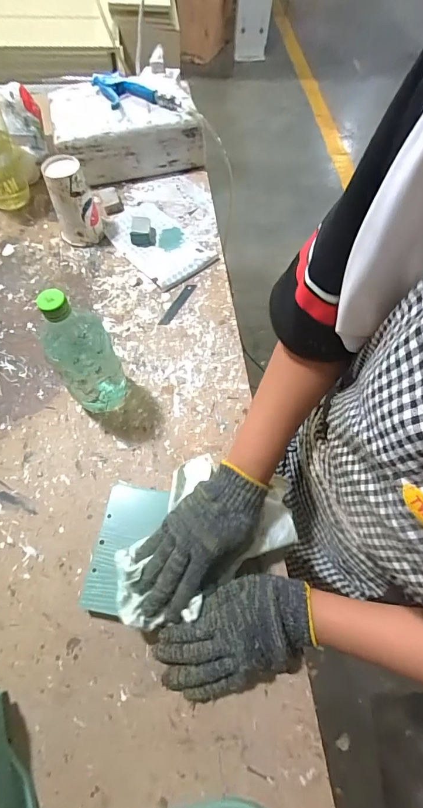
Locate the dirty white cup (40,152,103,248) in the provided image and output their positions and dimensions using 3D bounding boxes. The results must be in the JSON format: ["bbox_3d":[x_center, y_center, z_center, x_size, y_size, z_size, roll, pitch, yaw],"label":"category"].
[{"bbox_3d":[-0.245,-0.356,0.677,0.079,0.125,0.075,-18,65,-7],"label":"dirty white cup"}]

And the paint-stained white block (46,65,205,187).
[{"bbox_3d":[-0.180,-0.599,0.807,0.285,0.101,0.250,-12,65,-4],"label":"paint-stained white block"}]

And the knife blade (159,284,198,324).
[{"bbox_3d":[-0.058,-0.170,0.650,0.017,0.004,0.098,28,70,13],"label":"knife blade"}]

